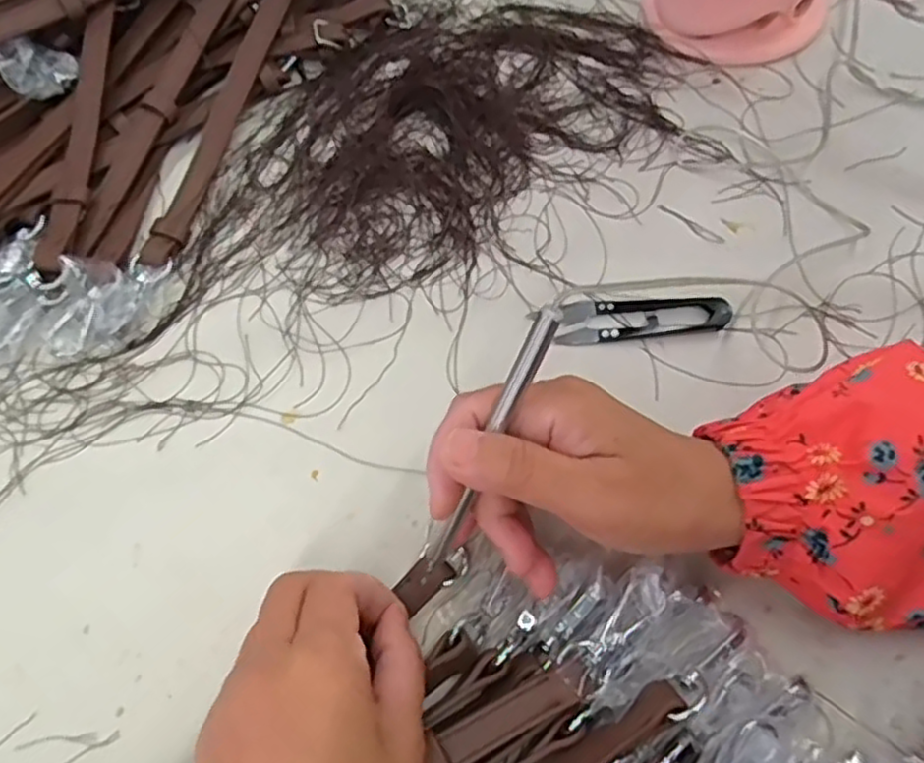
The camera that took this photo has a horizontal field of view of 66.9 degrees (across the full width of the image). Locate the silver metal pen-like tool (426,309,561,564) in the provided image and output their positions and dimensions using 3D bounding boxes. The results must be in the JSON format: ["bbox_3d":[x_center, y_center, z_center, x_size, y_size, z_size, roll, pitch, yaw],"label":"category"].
[{"bbox_3d":[0.011,0.026,0.273,0.009,0.125,0.010,28,28,10],"label":"silver metal pen-like tool"}]

